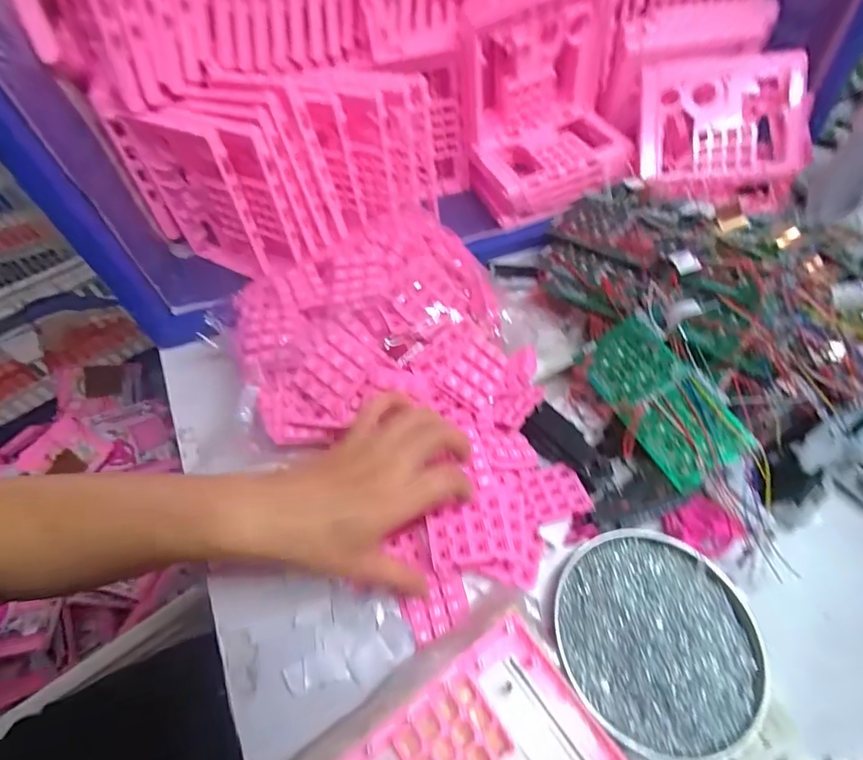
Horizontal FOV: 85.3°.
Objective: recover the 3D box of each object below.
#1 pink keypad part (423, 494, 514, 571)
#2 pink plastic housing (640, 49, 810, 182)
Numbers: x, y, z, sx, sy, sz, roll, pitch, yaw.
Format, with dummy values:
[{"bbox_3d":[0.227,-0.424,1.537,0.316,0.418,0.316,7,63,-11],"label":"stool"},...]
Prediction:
[{"bbox_3d":[0.027,0.112,0.347,0.058,0.006,0.047,-11,54,-1],"label":"pink keypad part"},{"bbox_3d":[0.319,-0.281,0.509,0.183,0.041,0.128,-1,96,2],"label":"pink plastic housing"}]

